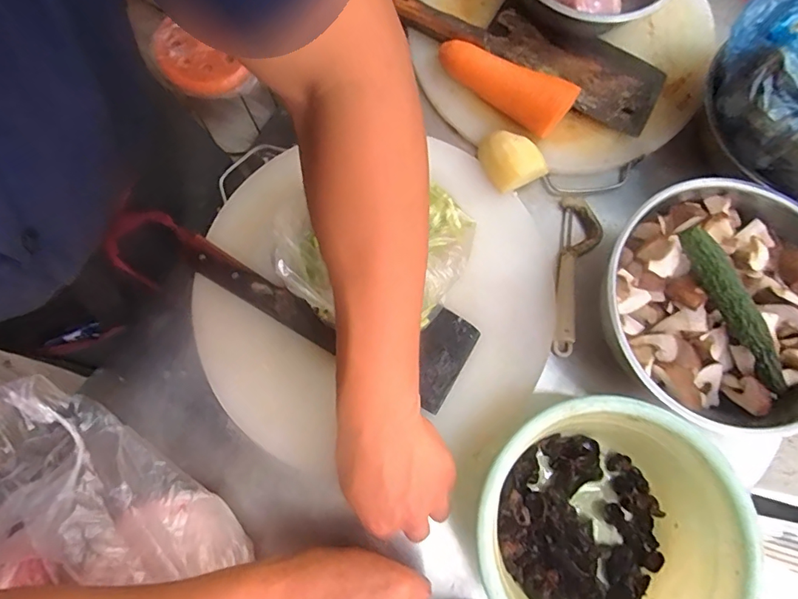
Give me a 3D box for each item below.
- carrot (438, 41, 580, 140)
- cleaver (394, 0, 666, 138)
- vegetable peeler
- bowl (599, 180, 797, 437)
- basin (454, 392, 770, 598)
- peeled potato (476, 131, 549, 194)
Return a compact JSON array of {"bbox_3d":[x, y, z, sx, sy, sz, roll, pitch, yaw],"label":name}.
[{"bbox_3d":[0.113,-0.241,0.519,0.157,0.043,0.049,36,80,7],"label":"carrot"},{"bbox_3d":[0.153,-0.299,0.546,0.310,0.024,0.111,28,79,6],"label":"cleaver"},{"bbox_3d":[0.190,-0.027,0.502,0.041,0.010,0.175,8,77,2],"label":"vegetable peeler"},{"bbox_3d":[0.308,0.007,0.449,0.236,0.099,0.223,0,77,0],"label":"bowl"},{"bbox_3d":[0.175,0.198,0.413,0.205,0.086,0.208,0,77,0],"label":"basin"},{"bbox_3d":[0.124,-0.157,0.518,0.061,0.037,0.068,-21,78,-5],"label":"peeled potato"}]

